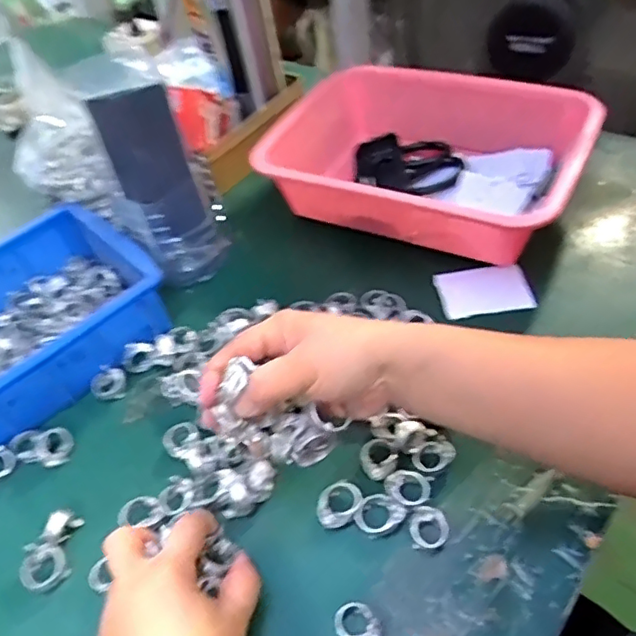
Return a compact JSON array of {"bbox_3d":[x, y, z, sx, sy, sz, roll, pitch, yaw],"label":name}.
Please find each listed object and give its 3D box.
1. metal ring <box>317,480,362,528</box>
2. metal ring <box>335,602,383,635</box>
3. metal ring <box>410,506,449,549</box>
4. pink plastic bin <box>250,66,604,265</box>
[{"bbox_3d":[0.015,0.131,0.416,0.030,0.013,0.032,-5,47,5],"label":"metal ring"},{"bbox_3d":[0.024,0.187,0.361,0.028,0.007,0.023,25,56,28],"label":"metal ring"},{"bbox_3d":[0.074,0.141,0.397,0.025,0.014,0.026,-5,47,5],"label":"metal ring"},{"bbox_3d":[0.106,-0.162,0.601,0.301,0.102,0.196,19,54,24],"label":"pink plastic bin"}]

